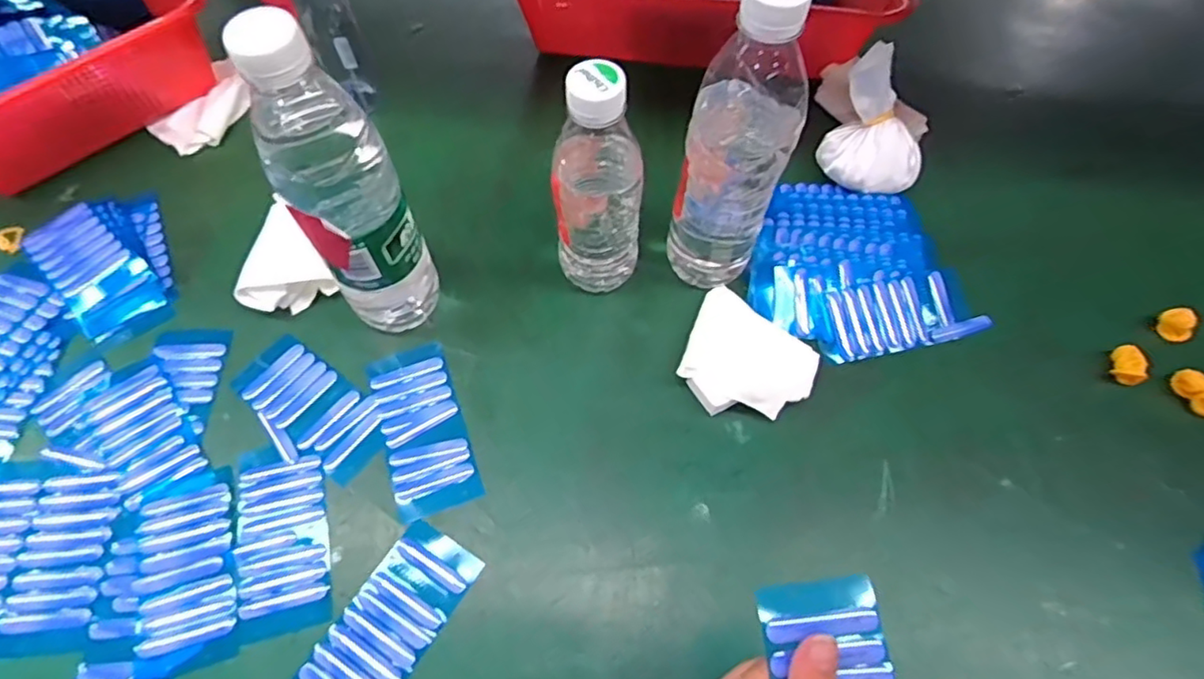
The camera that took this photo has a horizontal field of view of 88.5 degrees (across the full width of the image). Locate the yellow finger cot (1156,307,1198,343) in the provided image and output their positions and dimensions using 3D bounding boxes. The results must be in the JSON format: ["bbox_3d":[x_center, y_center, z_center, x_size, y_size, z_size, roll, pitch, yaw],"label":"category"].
[{"bbox_3d":[0.432,-0.010,0.465,0.013,0.026,0.024,-28,68,-13],"label":"yellow finger cot"}]

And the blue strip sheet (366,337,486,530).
[{"bbox_3d":[-0.125,0.060,0.430,0.054,0.006,0.122,-19,67,-9],"label":"blue strip sheet"}]

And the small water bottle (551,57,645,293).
[{"bbox_3d":[-0.003,-0.095,0.408,0.060,0.171,0.052,4,65,1],"label":"small water bottle"}]

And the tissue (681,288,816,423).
[{"bbox_3d":[0.096,0.012,0.440,0.081,0.017,0.099,-37,71,-16],"label":"tissue"}]

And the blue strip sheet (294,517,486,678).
[{"bbox_3d":[-0.128,0.171,0.370,0.054,0.004,0.119,30,66,12],"label":"blue strip sheet"}]

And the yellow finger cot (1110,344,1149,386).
[{"bbox_3d":[0.383,0.019,0.450,0.016,0.022,0.028,20,66,9],"label":"yellow finger cot"}]

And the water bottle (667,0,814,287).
[{"bbox_3d":[0.084,-0.114,0.388,0.065,0.217,0.055,22,67,9],"label":"water bottle"}]

